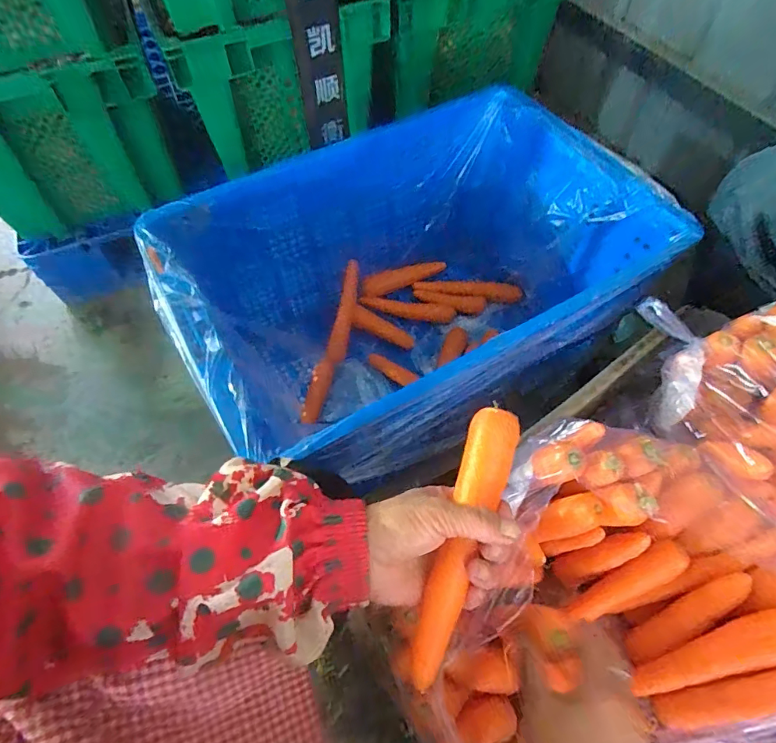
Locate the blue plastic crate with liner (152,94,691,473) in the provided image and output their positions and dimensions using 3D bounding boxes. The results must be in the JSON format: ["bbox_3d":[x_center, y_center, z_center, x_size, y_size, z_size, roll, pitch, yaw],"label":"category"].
[{"bbox_3d":[0.023,-0.089,0.663,0.548,0.324,0.389,-28,63,-15],"label":"blue plastic crate with liner"}]

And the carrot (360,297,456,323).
[{"bbox_3d":[0.038,-0.119,0.848,0.168,0.039,0.034,4,60,3],"label":"carrot"}]

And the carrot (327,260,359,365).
[{"bbox_3d":[-0.075,-0.102,0.805,0.028,0.028,0.185,8,77,5],"label":"carrot"}]

